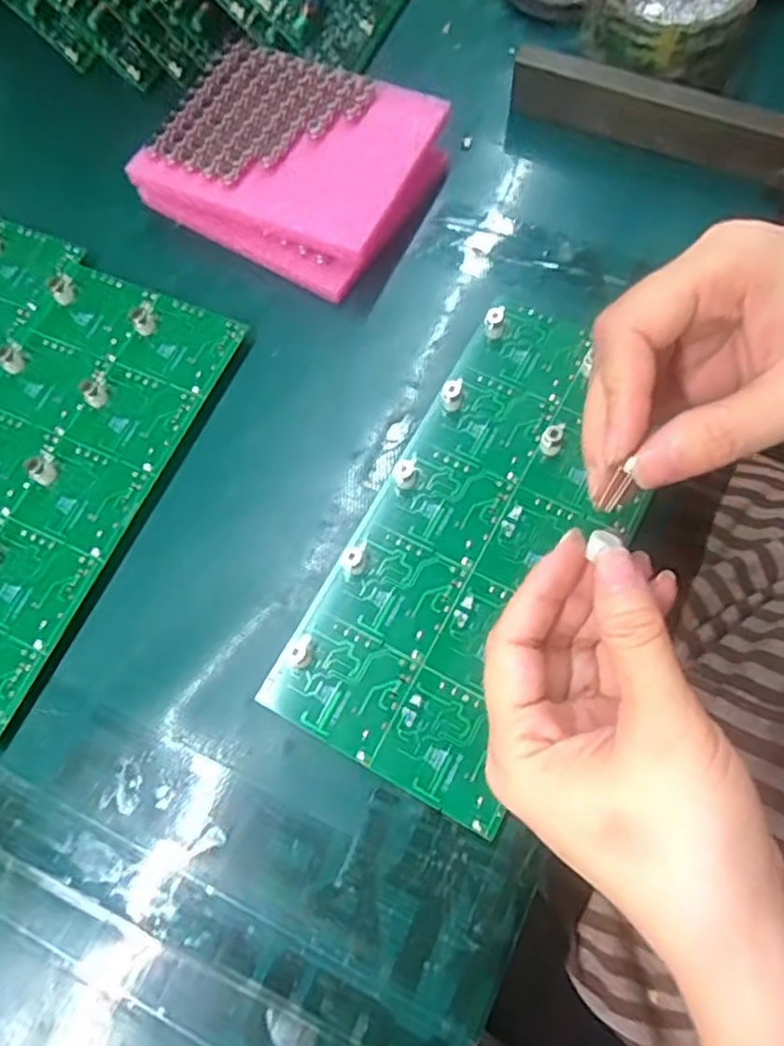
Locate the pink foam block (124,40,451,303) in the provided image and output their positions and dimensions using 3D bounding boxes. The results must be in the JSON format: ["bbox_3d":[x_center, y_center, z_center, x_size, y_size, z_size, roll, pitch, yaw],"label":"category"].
[{"bbox_3d":[-0.049,-0.198,0.375,0.137,0.038,0.119,28,73,13],"label":"pink foam block"}]

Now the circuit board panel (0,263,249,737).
[{"bbox_3d":[-0.168,-0.022,0.324,0.104,0.014,0.224,21,72,10],"label":"circuit board panel"}]

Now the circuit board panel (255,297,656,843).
[{"bbox_3d":[0.044,0.002,0.303,0.105,0.018,0.226,27,73,12],"label":"circuit board panel"}]

